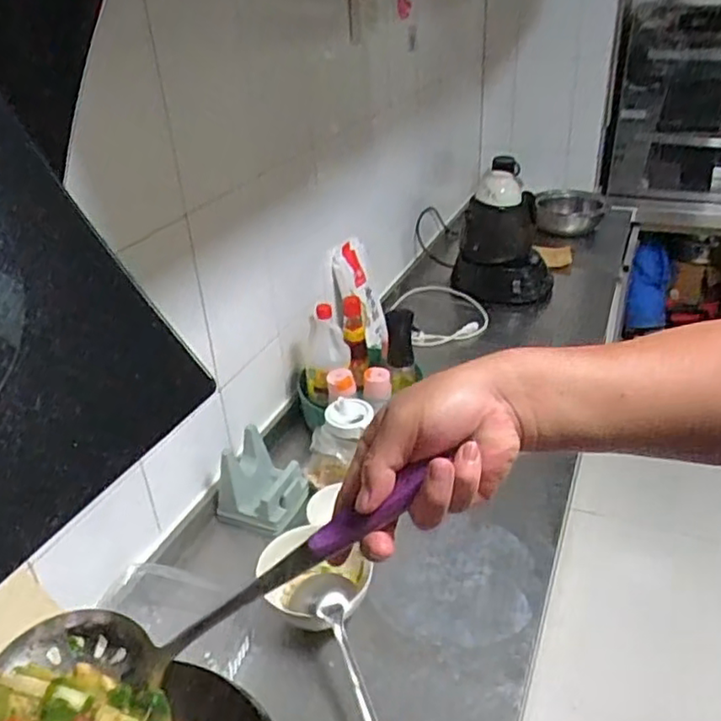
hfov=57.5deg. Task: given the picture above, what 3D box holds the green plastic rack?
[{"bbox_3d":[-0.156,0.194,1.069,0.124,0.111,0.118,14,36,25],"label":"green plastic rack"}]

